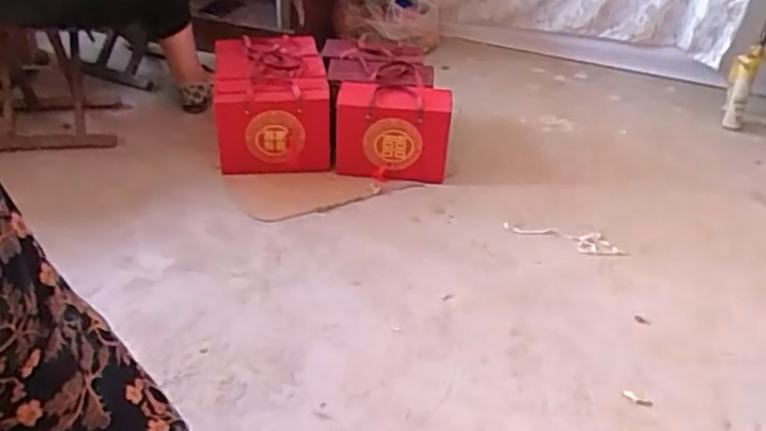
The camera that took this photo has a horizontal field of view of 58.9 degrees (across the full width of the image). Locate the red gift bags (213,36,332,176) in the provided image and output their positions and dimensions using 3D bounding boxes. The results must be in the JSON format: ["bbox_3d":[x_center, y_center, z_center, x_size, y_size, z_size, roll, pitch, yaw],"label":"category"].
[{"bbox_3d":[-0.269,-0.267,1.650,0.258,0.222,0.350,-2,35,-9],"label":"red gift bags"}]

